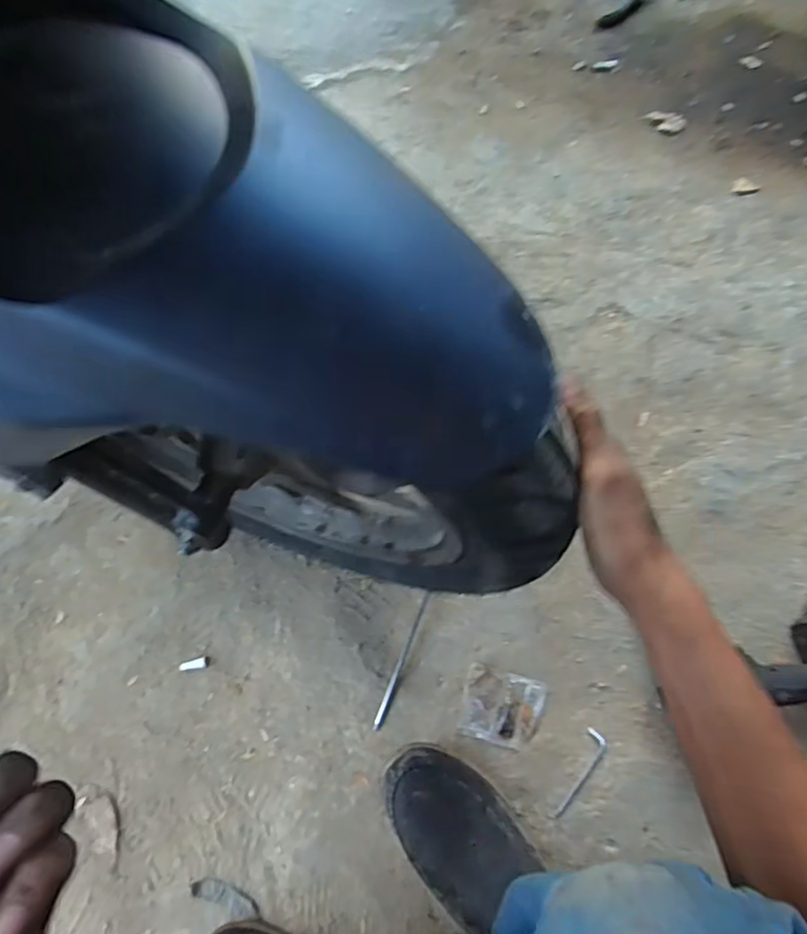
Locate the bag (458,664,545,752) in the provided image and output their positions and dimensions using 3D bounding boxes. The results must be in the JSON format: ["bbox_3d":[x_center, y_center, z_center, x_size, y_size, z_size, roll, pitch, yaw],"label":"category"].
[{"bbox_3d":[0.107,0.260,0.642,0.082,0.007,0.073,15,71,4],"label":"bag"}]

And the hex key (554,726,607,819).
[{"bbox_3d":[0.183,0.320,0.616,0.022,0.006,0.093,31,73,9],"label":"hex key"}]

